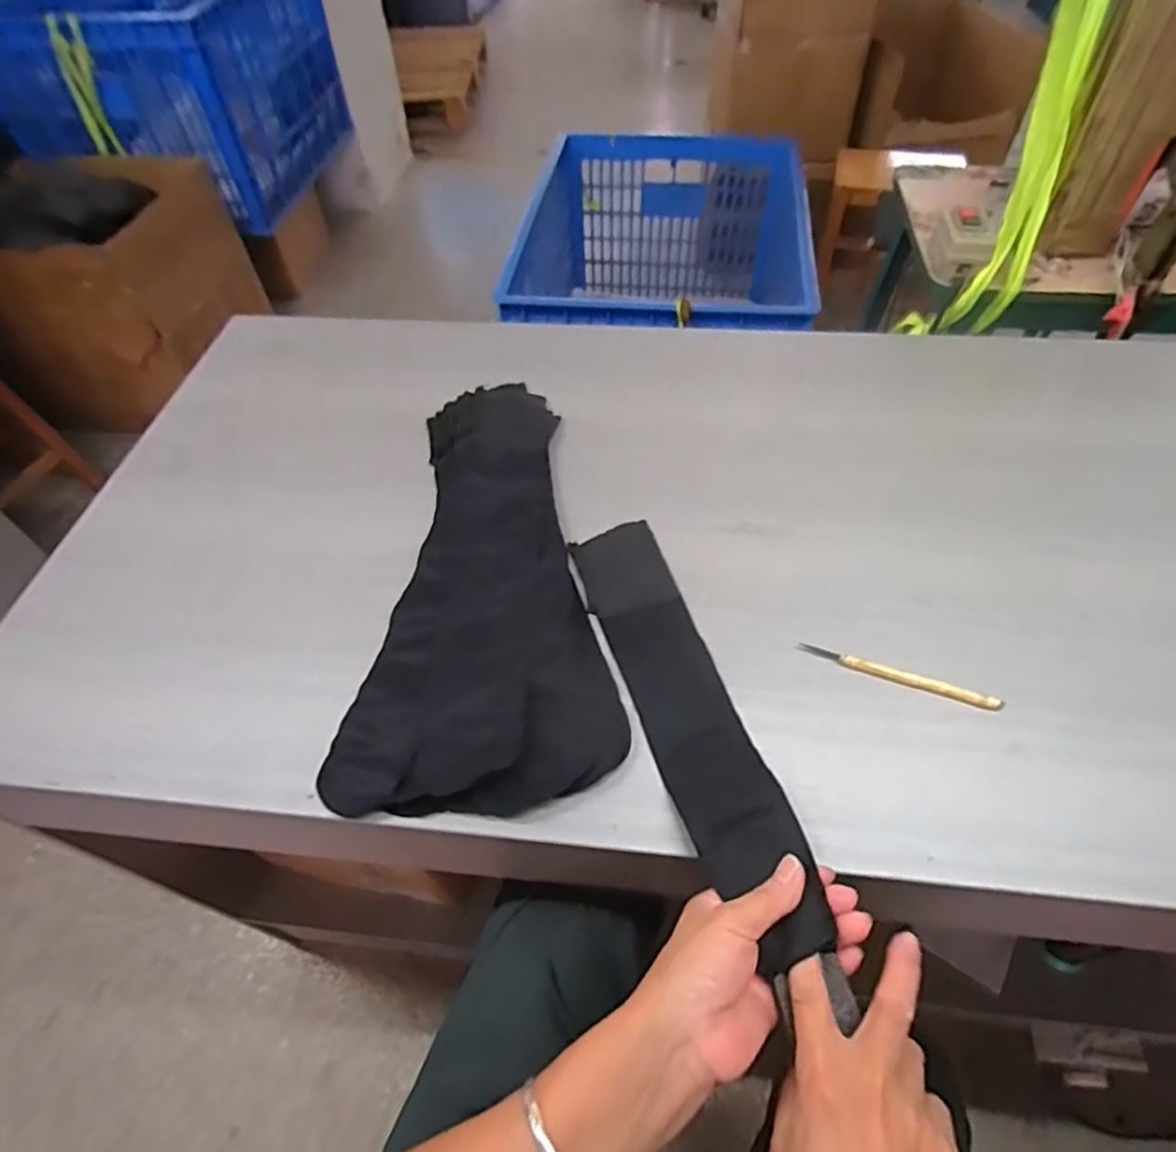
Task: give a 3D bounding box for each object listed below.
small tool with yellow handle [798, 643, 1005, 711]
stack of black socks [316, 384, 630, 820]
[{"bbox_3d":[0.235,0.077,0.509,0.143,0.013,0.012,17,55,16],"label":"small tool with yellow handle"},{"bbox_3d":[-0.069,-0.015,0.578,0.203,0.032,0.430,2,53,5],"label":"stack of black socks"}]

